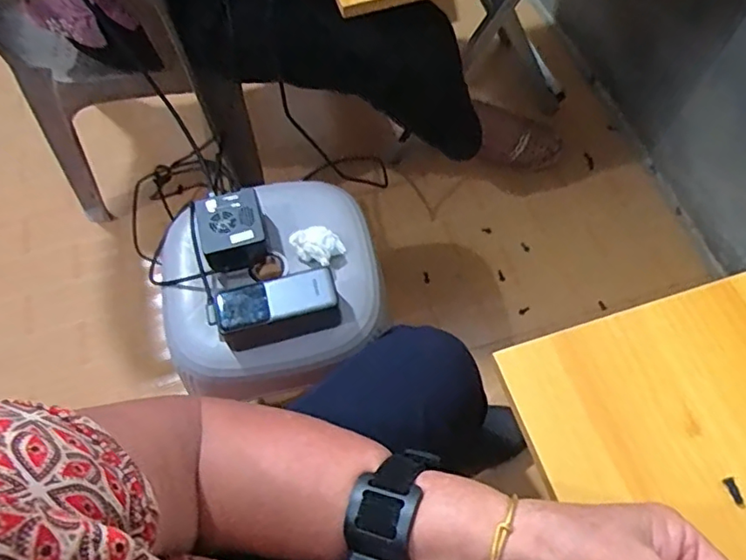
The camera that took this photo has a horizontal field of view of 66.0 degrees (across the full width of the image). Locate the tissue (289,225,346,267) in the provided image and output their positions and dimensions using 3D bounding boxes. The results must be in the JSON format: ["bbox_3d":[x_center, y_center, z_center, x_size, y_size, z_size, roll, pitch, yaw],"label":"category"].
[{"bbox_3d":[-0.067,-0.044,0.697,0.052,0.029,0.050,40,70,19],"label":"tissue"}]

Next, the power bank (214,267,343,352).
[{"bbox_3d":[-0.108,0.033,0.639,0.142,0.048,0.062,-12,63,-5],"label":"power bank"}]

